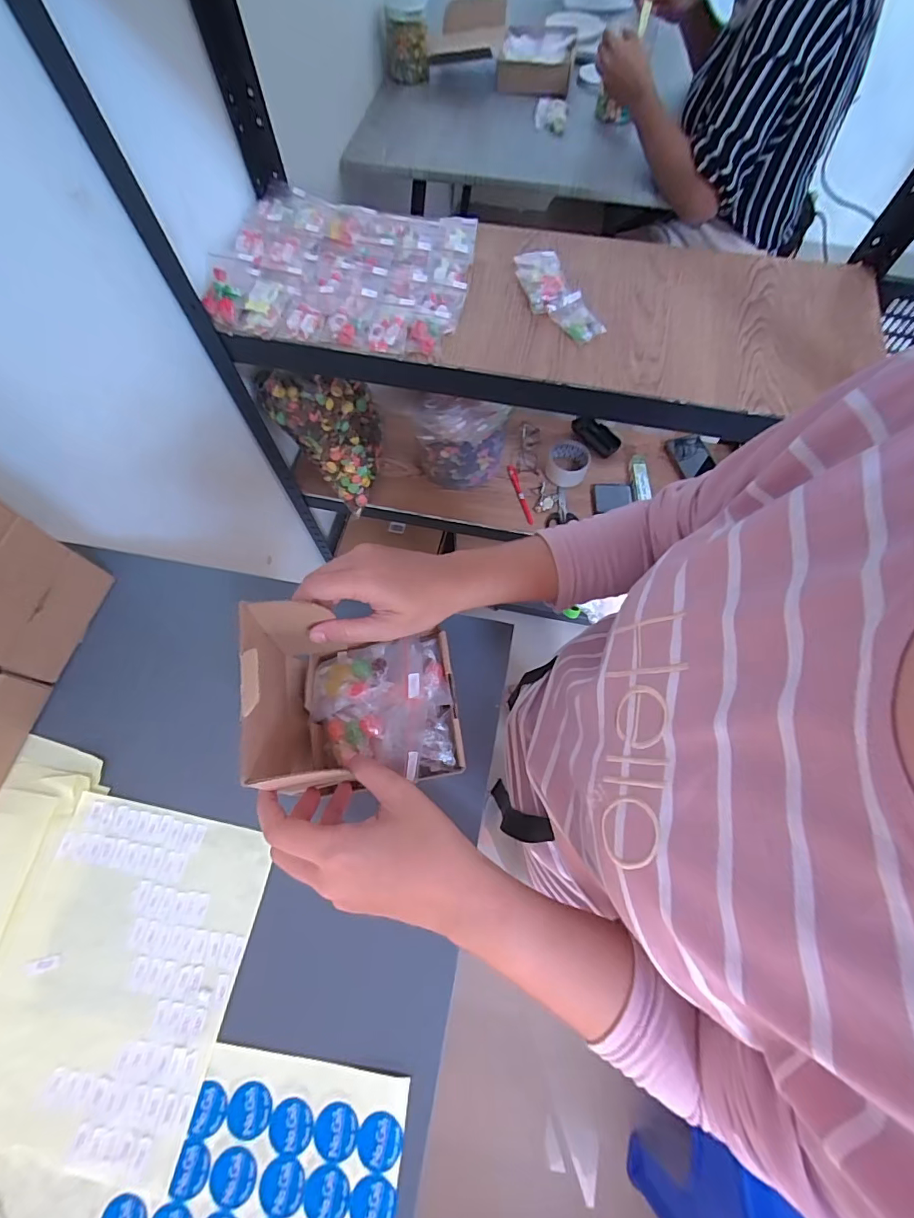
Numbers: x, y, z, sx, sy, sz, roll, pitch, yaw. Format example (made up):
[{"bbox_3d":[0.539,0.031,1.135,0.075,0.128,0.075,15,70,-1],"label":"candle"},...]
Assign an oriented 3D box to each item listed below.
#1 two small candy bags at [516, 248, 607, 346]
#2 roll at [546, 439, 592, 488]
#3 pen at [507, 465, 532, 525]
[{"bbox_3d":[0.137,-0.437,0.656,0.070,0.032,0.166,-24,70,-9],"label":"two small candy bags"},{"bbox_3d":[0.233,-0.308,0.995,0.086,0.041,0.092,0,68,1],"label":"roll"},{"bbox_3d":[0.132,-0.240,0.977,0.014,0.014,0.145,-15,69,-5],"label":"pen"}]

